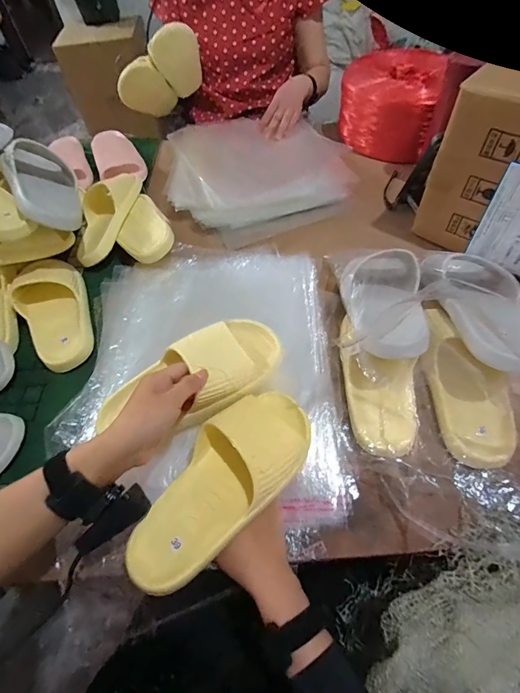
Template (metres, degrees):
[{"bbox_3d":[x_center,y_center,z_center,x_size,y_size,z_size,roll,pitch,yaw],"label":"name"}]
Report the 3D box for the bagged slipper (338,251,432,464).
[{"bbox_3d":[0.161,-0.016,0.463,0.103,0.080,0.299,4,74,7],"label":"bagged slipper"}]

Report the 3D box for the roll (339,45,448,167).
[{"bbox_3d":[0.305,-0.556,0.827,0.199,0.148,0.189,-2,56,3],"label":"roll"}]

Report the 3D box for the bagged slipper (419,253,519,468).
[{"bbox_3d":[0.276,0.003,0.455,0.112,0.079,0.281,2,76,6],"label":"bagged slipper"}]

